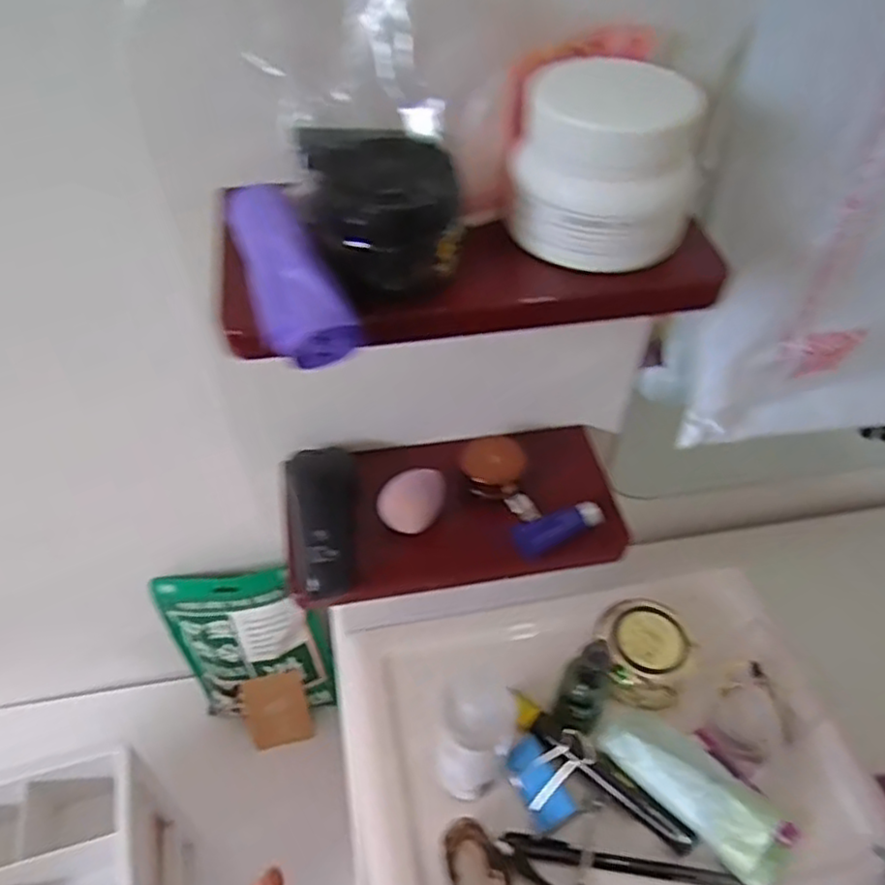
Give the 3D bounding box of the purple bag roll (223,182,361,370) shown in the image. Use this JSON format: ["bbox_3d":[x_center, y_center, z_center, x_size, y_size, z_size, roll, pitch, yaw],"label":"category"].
[{"bbox_3d":[-0.079,-0.086,0.331,0.036,0.027,0.128,-19,50,-18],"label":"purple bag roll"}]

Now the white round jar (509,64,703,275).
[{"bbox_3d":[0.078,-0.131,0.348,0.079,0.065,0.071,32,54,25],"label":"white round jar"}]

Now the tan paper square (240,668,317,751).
[{"bbox_3d":[-0.184,0.294,0.773,0.076,0.084,0.007,-16,10,8],"label":"tan paper square"}]

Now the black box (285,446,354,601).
[{"bbox_3d":[-0.085,0.056,0.518,0.048,0.027,0.115,-9,48,-10],"label":"black box"}]

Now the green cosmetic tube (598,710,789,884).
[{"bbox_3d":[0.155,0.204,0.424,0.047,0.028,0.113,-33,56,-28],"label":"green cosmetic tube"}]

